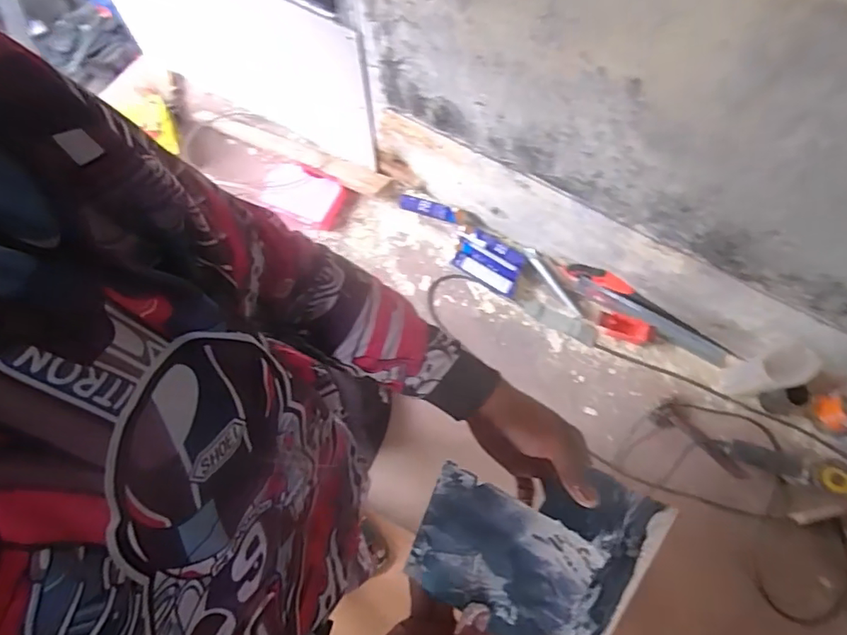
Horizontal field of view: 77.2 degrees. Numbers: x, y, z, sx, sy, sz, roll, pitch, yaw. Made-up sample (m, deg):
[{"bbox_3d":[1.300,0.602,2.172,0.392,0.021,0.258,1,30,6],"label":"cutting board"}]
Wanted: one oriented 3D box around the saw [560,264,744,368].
[{"bbox_3d":[0.622,-0.015,1.481,0.510,0.065,0.064,30,69,9],"label":"saw"}]

